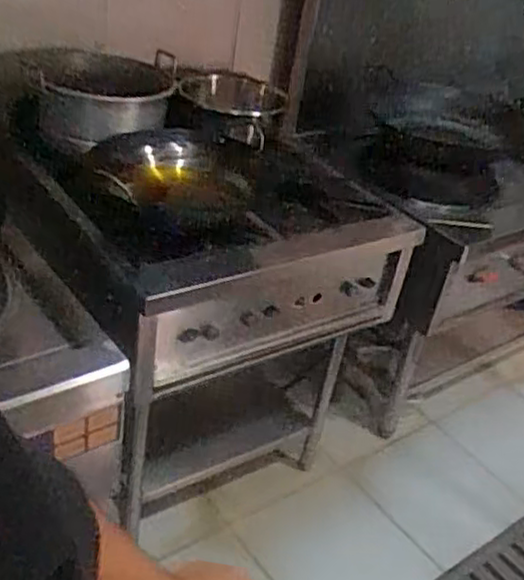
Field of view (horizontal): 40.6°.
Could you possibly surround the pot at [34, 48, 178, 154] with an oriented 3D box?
[{"bbox_3d":[-0.355,-0.461,1.655,0.288,0.145,0.391,0,34,-6],"label":"pot"}]

